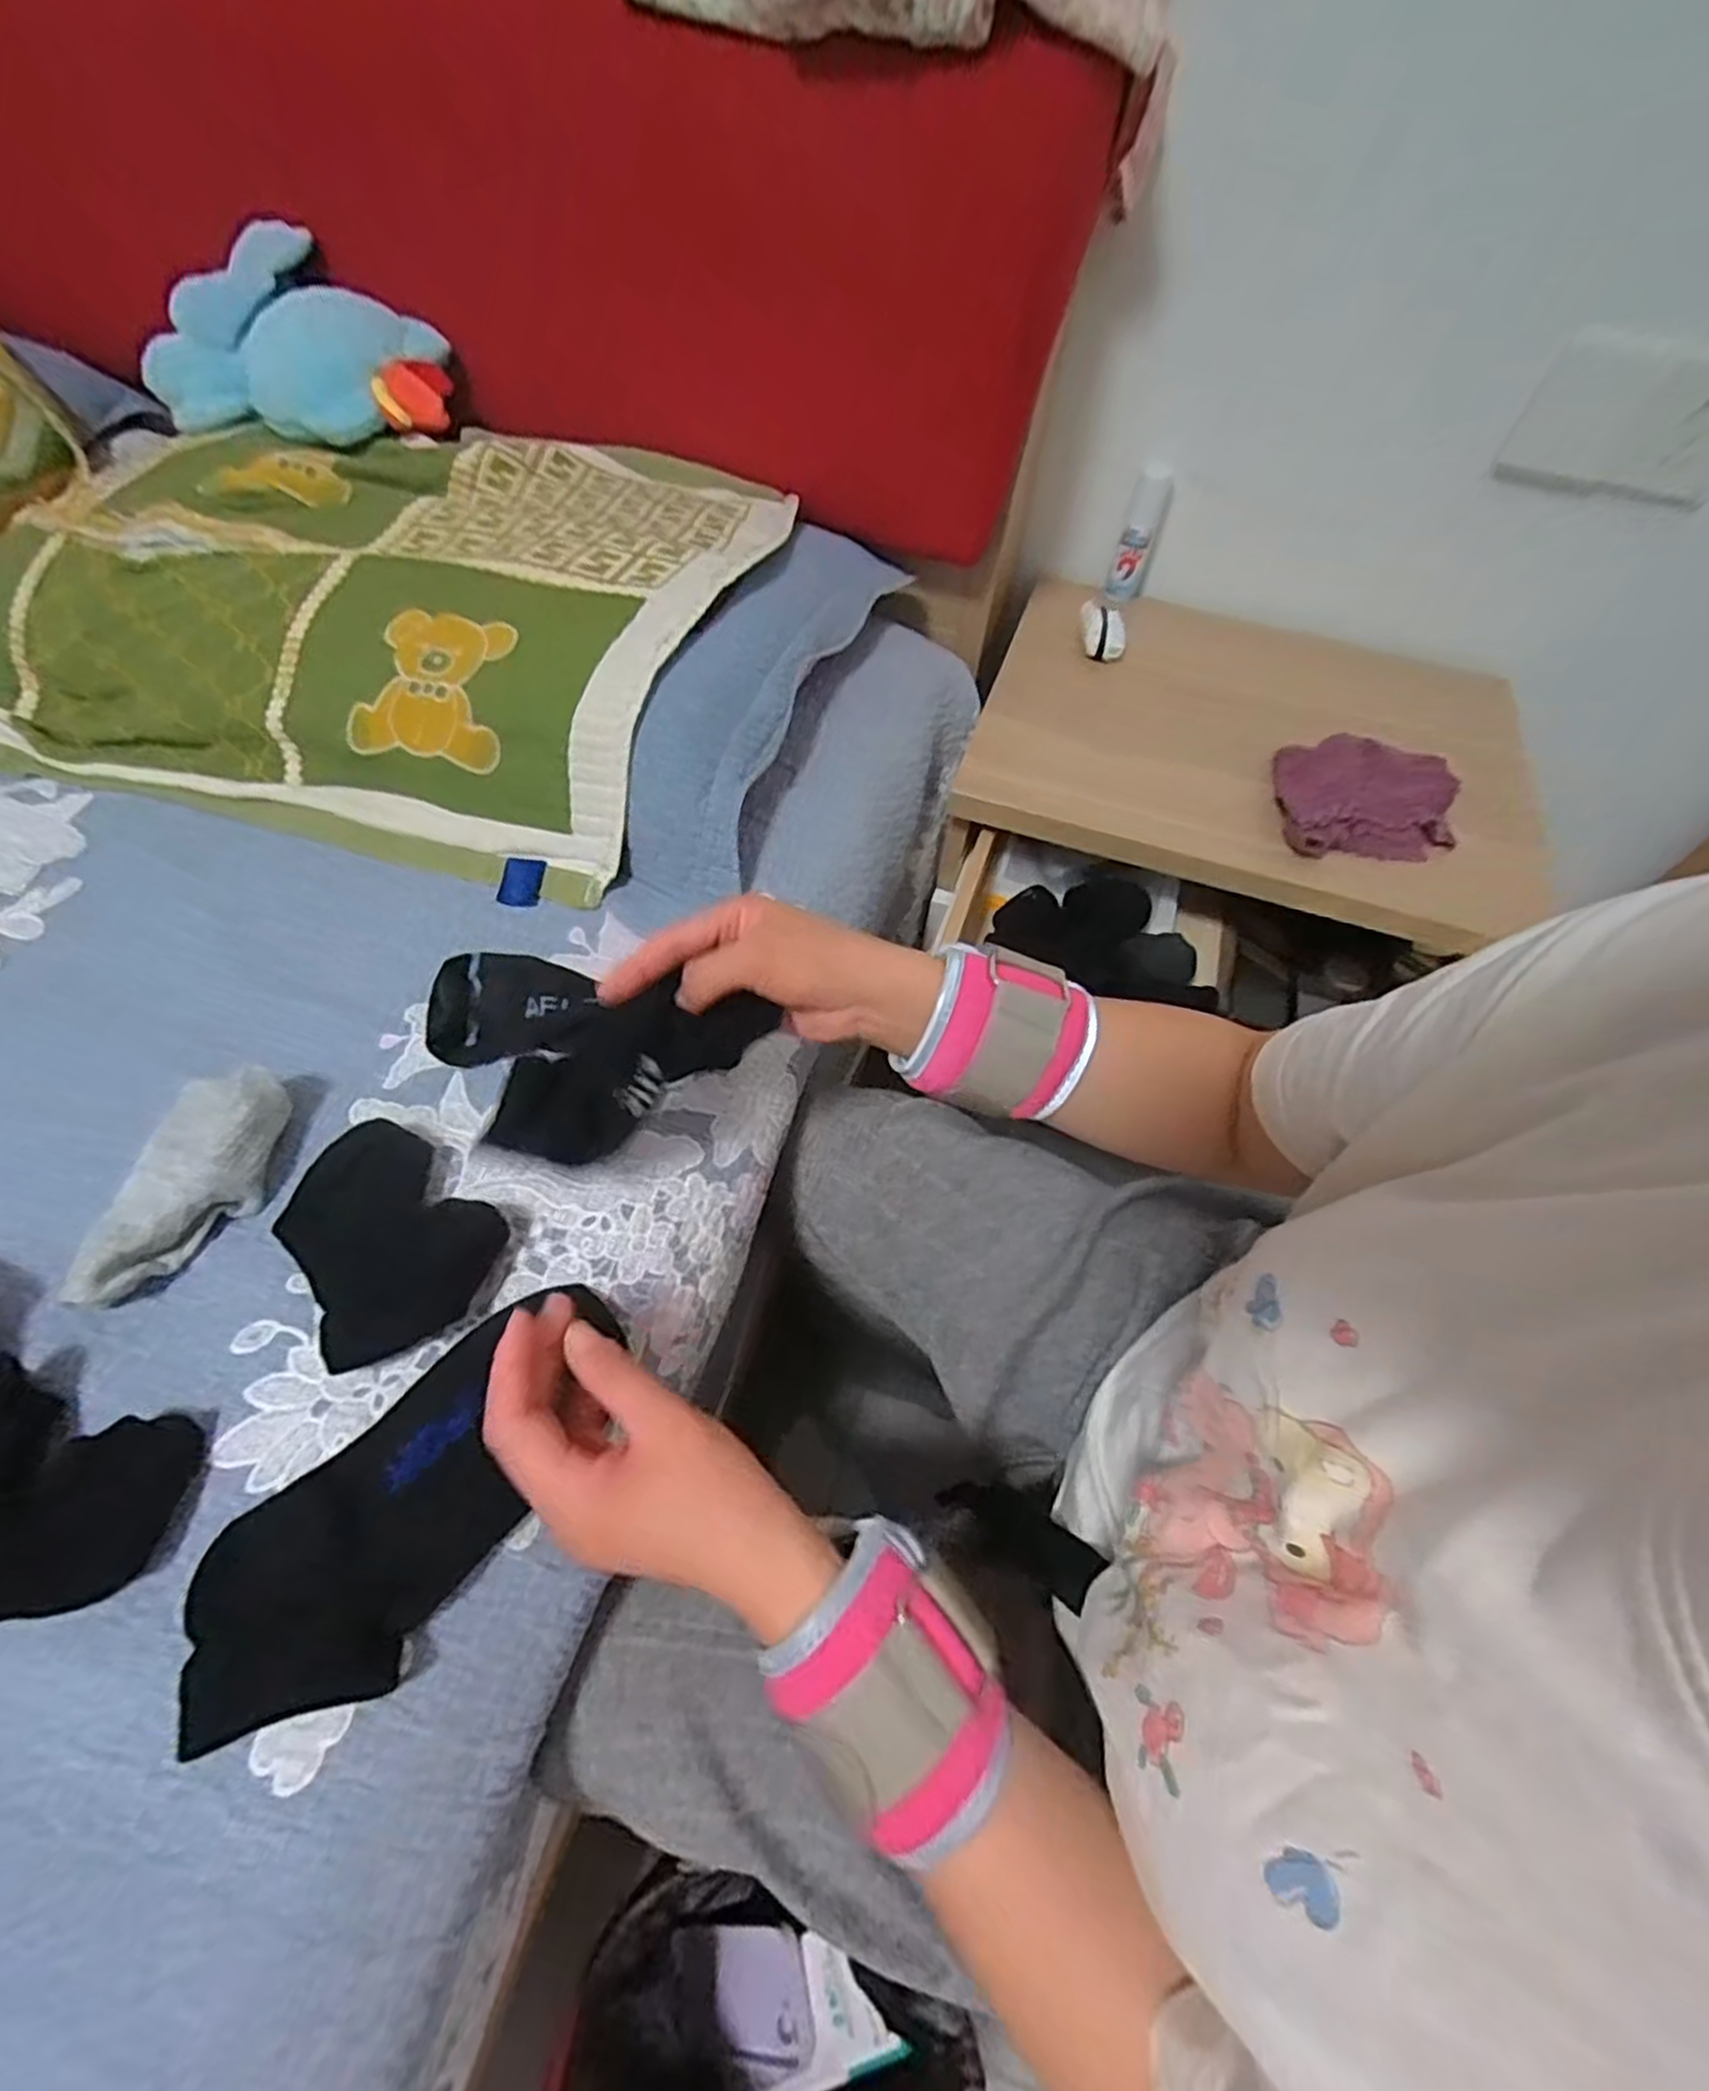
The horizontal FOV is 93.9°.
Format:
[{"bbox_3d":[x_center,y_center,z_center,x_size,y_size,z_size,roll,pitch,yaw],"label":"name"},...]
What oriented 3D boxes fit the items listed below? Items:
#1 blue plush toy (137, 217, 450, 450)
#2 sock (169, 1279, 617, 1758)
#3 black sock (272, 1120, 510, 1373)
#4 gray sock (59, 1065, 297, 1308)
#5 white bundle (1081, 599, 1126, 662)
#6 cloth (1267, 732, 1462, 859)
[{"bbox_3d":[-0.480,-0.604,0.680,0.266,0.103,0.116,18,57,7],"label":"blue plush toy"},{"bbox_3d":[-0.184,0.190,0.347,0.083,0.031,0.193,38,62,19],"label":"sock"},{"bbox_3d":[-0.240,0.097,0.409,0.118,0.021,0.087,40,62,19],"label":"black sock"},{"bbox_3d":[-0.339,0.071,0.406,0.052,0.038,0.122,11,57,2],"label":"gray sock"},{"bbox_3d":[0.256,-0.430,0.821,0.036,0.024,0.088,4,57,-2],"label":"white bundle"},{"bbox_3d":[0.444,-0.223,0.690,0.179,0.033,0.124,-3,57,-7],"label":"cloth"}]

